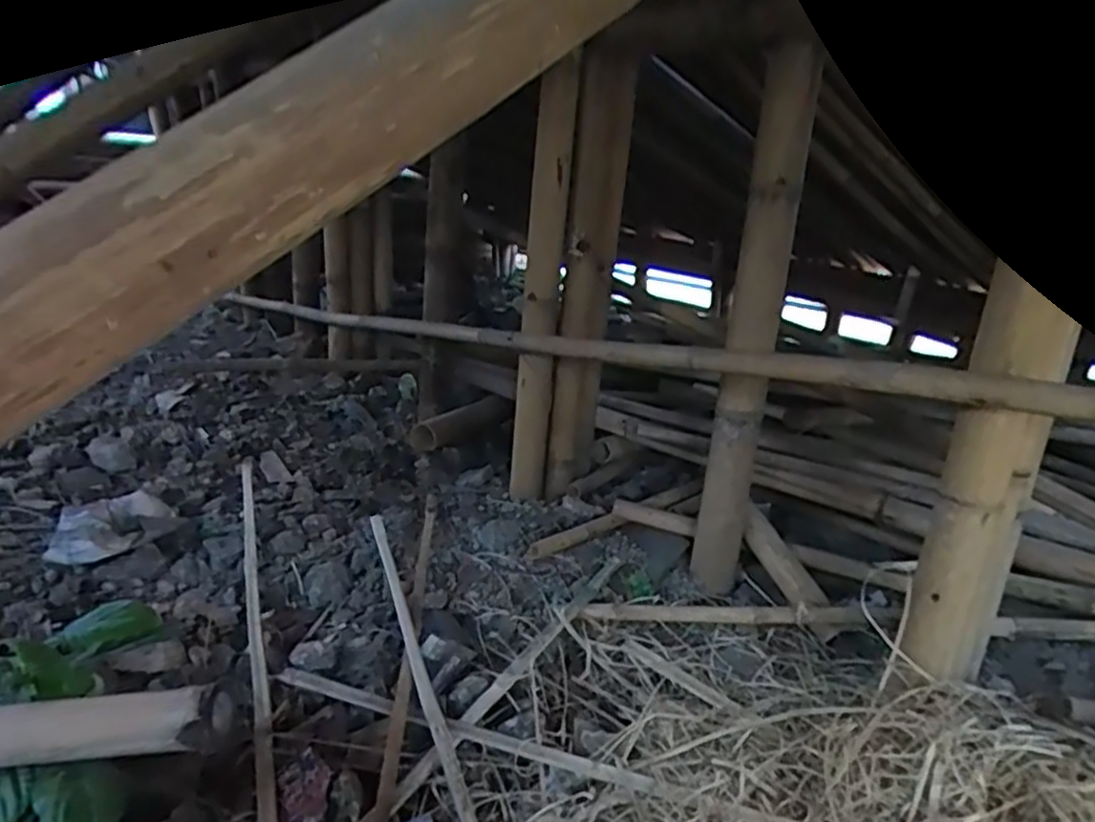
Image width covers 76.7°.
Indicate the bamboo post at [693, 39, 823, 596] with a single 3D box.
[{"bbox_3d":[0.393,-0.109,1.312,0.103,0.964,0.094,13,17,17],"label":"bamboo post"}]

